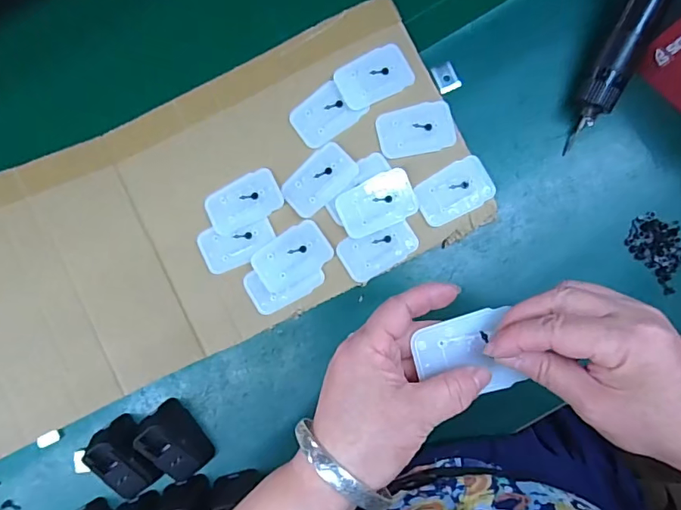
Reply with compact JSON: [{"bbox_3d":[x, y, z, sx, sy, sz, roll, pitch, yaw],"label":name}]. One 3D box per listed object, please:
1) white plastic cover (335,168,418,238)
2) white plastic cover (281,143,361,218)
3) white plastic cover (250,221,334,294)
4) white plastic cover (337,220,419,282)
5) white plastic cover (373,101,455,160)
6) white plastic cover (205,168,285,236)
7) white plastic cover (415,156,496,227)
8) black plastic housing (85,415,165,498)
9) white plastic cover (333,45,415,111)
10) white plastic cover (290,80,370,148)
[{"bbox_3d":[0.034,-0.047,0.445,0.071,0.007,0.047,-25,88,1],"label":"white plastic cover"},{"bbox_3d":[-0.020,-0.069,0.448,0.069,0.007,0.044,-43,88,0],"label":"white plastic cover"},{"bbox_3d":[-0.044,0.002,0.447,0.069,0.010,0.045,-35,88,0],"label":"white plastic cover"},{"bbox_3d":[0.035,-0.007,0.450,0.069,0.010,0.041,-31,88,1],"label":"white plastic cover"},{"bbox_3d":[0.070,-0.117,0.451,0.070,0.008,0.045,-13,89,1],"label":"white plastic cover"},{"bbox_3d":[-0.090,-0.049,0.452,0.070,0.009,0.043,-29,88,1],"label":"white plastic cover"},{"bbox_3d":[0.105,-0.059,0.445,0.069,0.004,0.046,-28,86,1],"label":"white plastic cover"},{"bbox_3d":[-0.197,0.186,0.437,0.040,0.041,0.070,-26,90,1],"label":"black plastic housing"},{"bbox_3d":[0.032,-0.166,0.449,0.070,0.008,0.045,-27,88,1],"label":"white plastic cover"},{"bbox_3d":[-0.014,-0.133,0.455,0.062,0.007,0.048,-39,88,0],"label":"white plastic cover"}]

